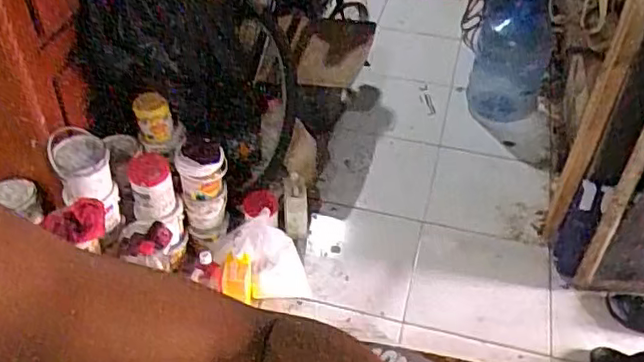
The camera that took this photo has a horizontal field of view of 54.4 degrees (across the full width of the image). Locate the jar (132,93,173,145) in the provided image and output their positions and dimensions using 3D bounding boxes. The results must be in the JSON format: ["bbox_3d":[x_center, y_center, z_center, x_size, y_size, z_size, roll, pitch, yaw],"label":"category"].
[{"bbox_3d":[-0.473,-0.175,1.763,0.099,0.110,0.110,-11,44,-13],"label":"jar"}]

